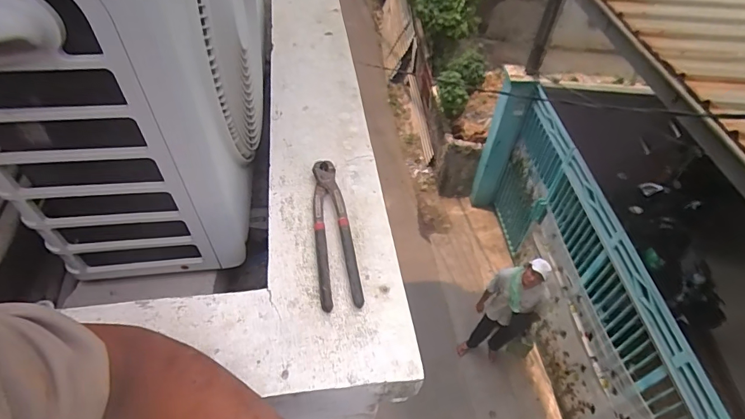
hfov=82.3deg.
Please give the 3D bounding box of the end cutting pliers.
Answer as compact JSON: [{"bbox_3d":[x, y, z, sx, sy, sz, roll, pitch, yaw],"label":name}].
[{"bbox_3d":[-0.050,0.023,0.530,0.047,0.019,0.214,-6,50,-8],"label":"end cutting pliers"}]

